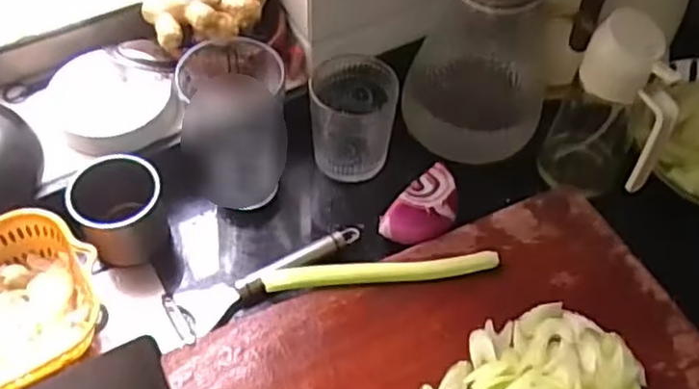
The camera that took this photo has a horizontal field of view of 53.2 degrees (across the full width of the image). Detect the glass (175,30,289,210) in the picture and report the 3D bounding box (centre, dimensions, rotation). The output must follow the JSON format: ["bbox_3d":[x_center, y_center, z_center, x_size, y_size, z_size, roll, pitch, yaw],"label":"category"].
[{"bbox_3d":[-0.105,-0.068,0.619,0.084,0.137,0.096,-16,56,-15],"label":"glass"}]

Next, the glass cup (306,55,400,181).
[{"bbox_3d":[0.003,-0.072,0.661,0.077,0.098,0.079,2,54,-2],"label":"glass cup"}]

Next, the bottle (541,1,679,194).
[{"bbox_3d":[0.224,-0.059,0.611,0.076,0.189,0.069,14,54,6],"label":"bottle"}]

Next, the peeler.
[{"bbox_3d":[-0.073,0.063,0.599,0.174,0.020,0.043,-28,60,-22],"label":"peeler"}]

